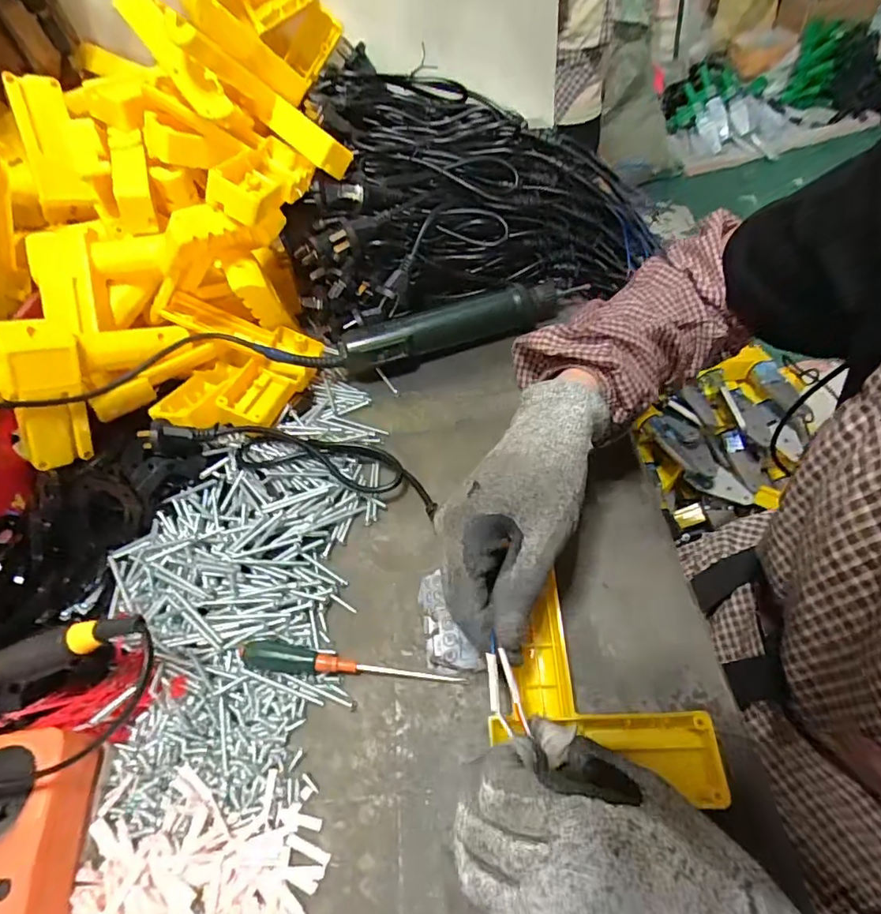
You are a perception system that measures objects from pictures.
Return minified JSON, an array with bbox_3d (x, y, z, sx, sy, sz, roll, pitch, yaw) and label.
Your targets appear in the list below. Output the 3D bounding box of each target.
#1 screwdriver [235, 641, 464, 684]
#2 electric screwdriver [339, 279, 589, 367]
[{"bbox_3d":[-0.059,0.131,0.328,0.143,0.022,0.016,1,53,6],"label":"screwdriver"},{"bbox_3d":[0.020,-0.133,0.510,0.240,0.045,0.050,-18,53,-8],"label":"electric screwdriver"}]

